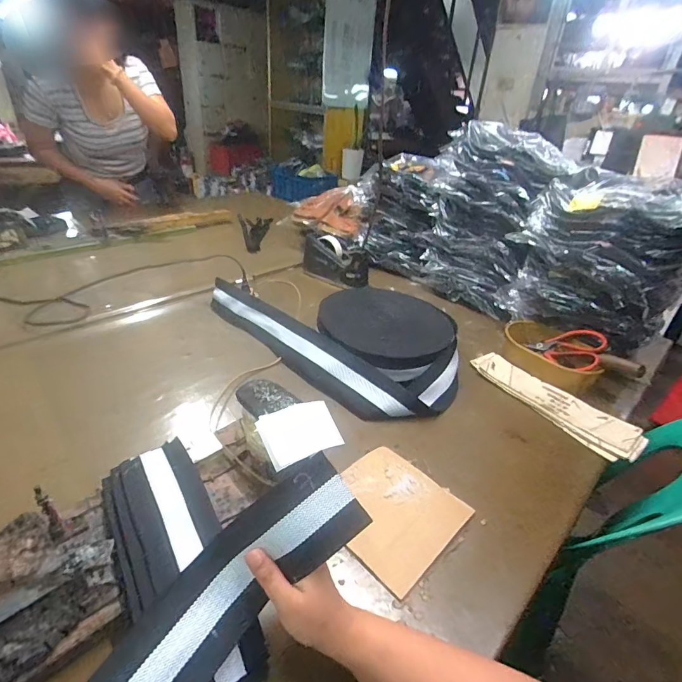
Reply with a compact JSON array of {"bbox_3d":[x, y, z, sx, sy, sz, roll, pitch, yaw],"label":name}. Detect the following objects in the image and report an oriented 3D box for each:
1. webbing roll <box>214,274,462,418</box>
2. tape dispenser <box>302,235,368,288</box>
[{"bbox_3d":[-0.002,-0.044,0.844,0.542,0.093,0.296,30,39,33],"label":"webbing roll"},{"bbox_3d":[-0.020,-0.224,1.125,0.216,0.095,0.061,22,35,24],"label":"tape dispenser"}]

